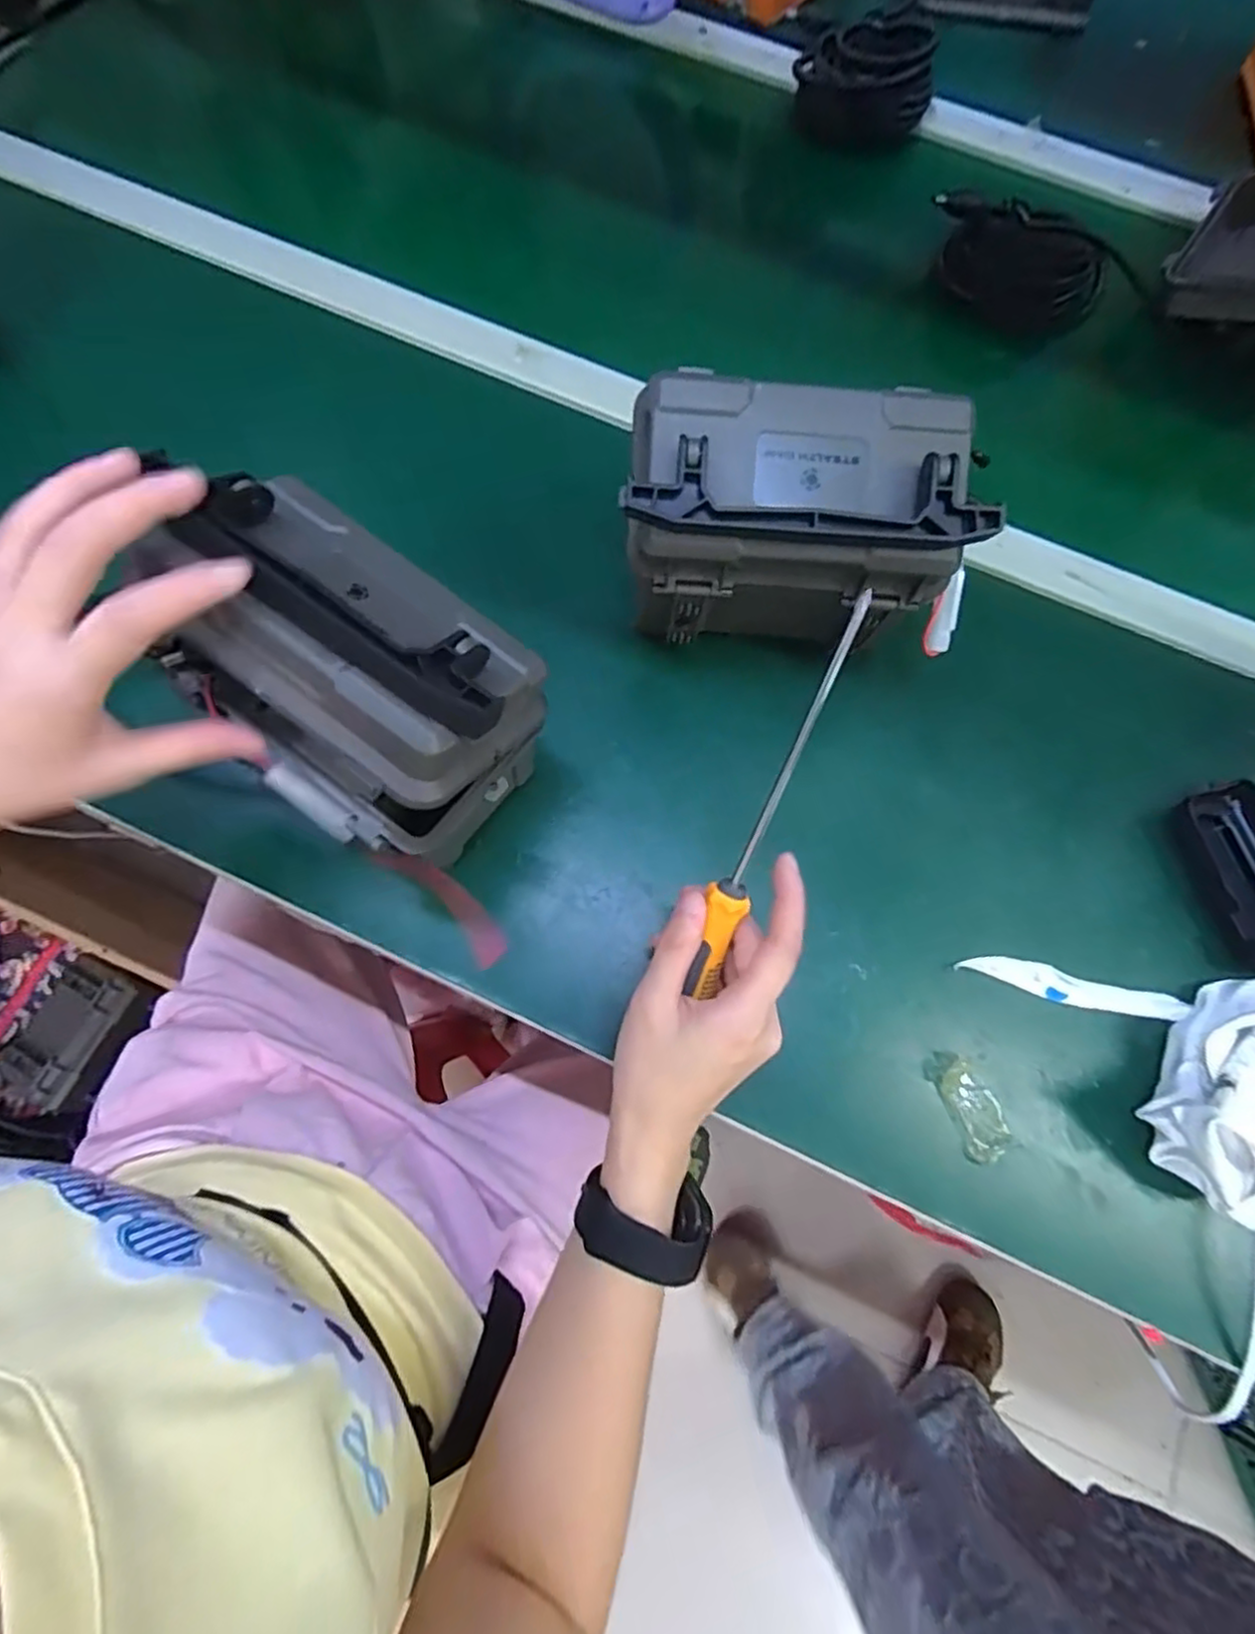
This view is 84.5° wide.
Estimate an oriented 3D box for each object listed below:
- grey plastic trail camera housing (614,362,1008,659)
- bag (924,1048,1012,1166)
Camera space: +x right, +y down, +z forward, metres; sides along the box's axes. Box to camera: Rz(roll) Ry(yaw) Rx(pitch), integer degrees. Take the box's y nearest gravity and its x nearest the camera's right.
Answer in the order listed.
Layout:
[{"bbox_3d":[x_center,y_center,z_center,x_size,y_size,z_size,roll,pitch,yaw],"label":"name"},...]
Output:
[{"bbox_3d":[0.084,-0.153,0.388,0.177,0.139,0.085,4,72,0],"label":"grey plastic trail camera housing"},{"bbox_3d":[0.184,0.153,0.369,0.029,0.010,0.057,-22,75,-7],"label":"bag"}]

